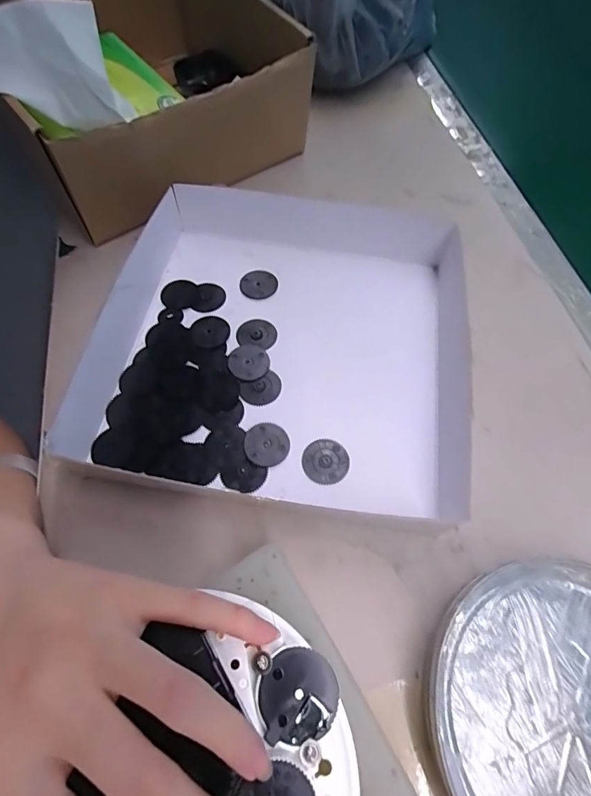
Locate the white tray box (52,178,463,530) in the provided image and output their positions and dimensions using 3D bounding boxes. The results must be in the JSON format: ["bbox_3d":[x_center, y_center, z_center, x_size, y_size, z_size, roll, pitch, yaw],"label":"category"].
[{"bbox_3d":[-0.001,-0.042,0.265,0.226,0.032,0.206,8,63,1],"label":"white tray box"}]

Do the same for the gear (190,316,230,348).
[{"bbox_3d":[-0.058,-0.046,0.282,0.025,0.004,0.027,1,63,-2],"label":"gear"}]

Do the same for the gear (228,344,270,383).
[{"bbox_3d":[-0.030,-0.023,0.270,0.026,0.004,0.027,1,63,-2],"label":"gear"}]

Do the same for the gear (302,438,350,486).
[{"bbox_3d":[0.018,0.037,0.241,0.027,0.004,0.026,1,63,-2],"label":"gear"}]

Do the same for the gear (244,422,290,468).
[{"bbox_3d":[-0.017,0.027,0.244,0.025,0.004,0.027,1,63,-2],"label":"gear"}]

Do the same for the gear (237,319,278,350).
[{"bbox_3d":[-0.025,-0.044,0.283,0.026,0.004,0.025,13,63,4],"label":"gear"}]

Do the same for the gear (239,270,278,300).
[{"bbox_3d":[-0.027,-0.084,0.303,0.027,0.004,0.026,1,63,-2],"label":"gear"}]

